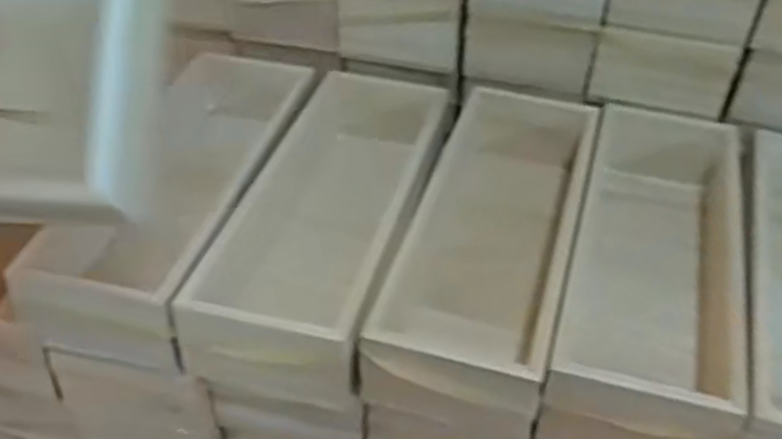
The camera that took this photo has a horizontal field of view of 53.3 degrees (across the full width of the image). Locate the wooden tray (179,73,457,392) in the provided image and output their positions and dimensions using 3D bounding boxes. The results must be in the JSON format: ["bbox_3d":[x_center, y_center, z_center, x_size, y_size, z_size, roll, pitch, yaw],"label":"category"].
[{"bbox_3d":[-0.041,0.002,0.559,0.119,0.083,0.281,12,42,11],"label":"wooden tray"}]

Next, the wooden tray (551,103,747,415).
[{"bbox_3d":[0.178,0.020,0.530,0.104,0.059,0.292,13,42,12],"label":"wooden tray"}]

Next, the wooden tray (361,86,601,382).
[{"bbox_3d":[0.073,0.016,0.547,0.101,0.077,0.274,13,42,12],"label":"wooden tray"}]

